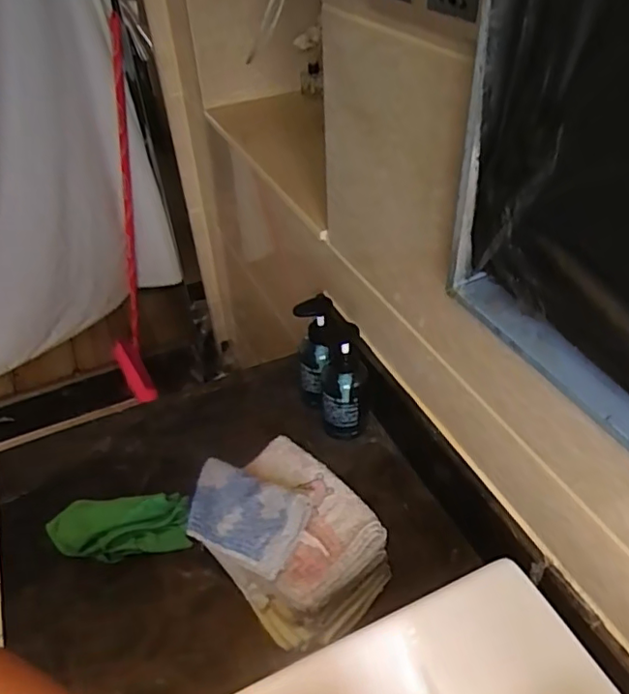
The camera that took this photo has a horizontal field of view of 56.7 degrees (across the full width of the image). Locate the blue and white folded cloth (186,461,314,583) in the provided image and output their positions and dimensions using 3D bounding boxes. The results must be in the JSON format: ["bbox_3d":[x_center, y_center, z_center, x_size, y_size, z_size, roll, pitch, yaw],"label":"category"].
[{"bbox_3d":[-0.072,0.173,0.594,0.124,0.021,0.083,13,60,24],"label":"blue and white folded cloth"}]

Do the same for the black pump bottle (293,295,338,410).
[{"bbox_3d":[0.005,0.015,0.799,0.053,0.170,0.051,-2,41,2],"label":"black pump bottle"}]

